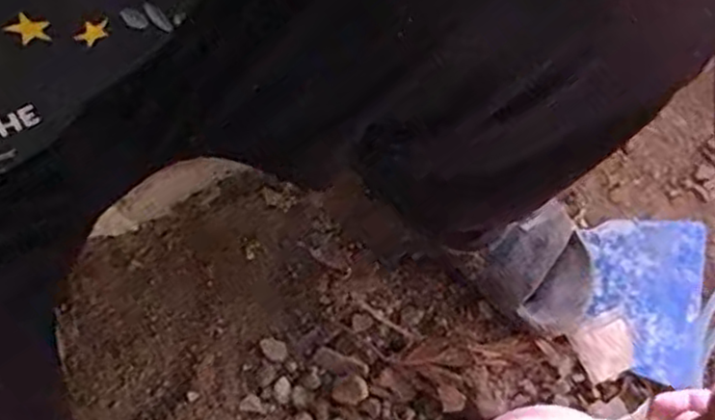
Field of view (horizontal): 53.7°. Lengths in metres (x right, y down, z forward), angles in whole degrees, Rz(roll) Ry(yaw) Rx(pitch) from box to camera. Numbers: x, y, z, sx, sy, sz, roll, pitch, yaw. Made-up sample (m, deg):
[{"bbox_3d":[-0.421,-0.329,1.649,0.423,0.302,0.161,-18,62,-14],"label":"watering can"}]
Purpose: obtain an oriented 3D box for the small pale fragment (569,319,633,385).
[{"bbox_3d":[0.247,0.143,0.705,0.058,0.010,0.051,-19,76,-4],"label":"small pale fragment"}]

